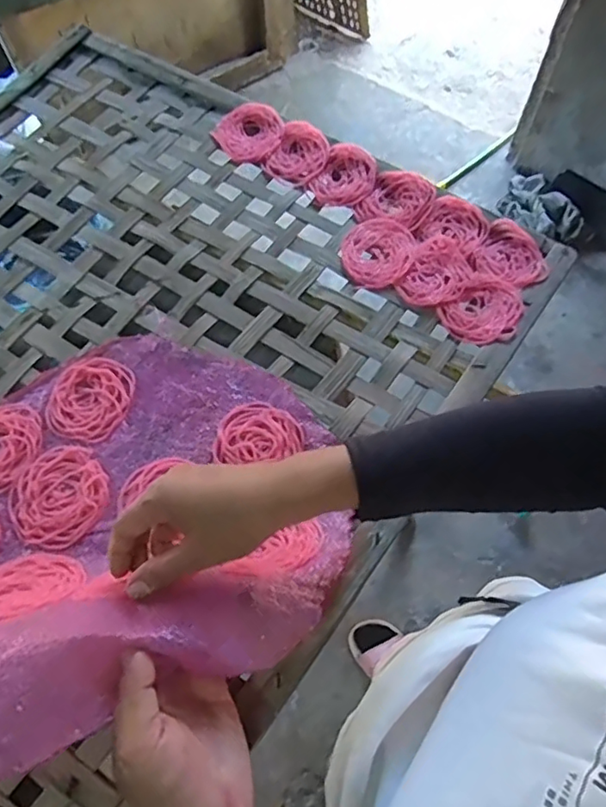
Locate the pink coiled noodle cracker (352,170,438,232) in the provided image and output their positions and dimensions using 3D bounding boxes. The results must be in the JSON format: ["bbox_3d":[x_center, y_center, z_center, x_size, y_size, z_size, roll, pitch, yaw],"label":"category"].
[{"bbox_3d":[0.096,-0.206,0.581,0.065,0.015,0.068,32,70,15],"label":"pink coiled noodle cracker"}]

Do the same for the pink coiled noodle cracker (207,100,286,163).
[{"bbox_3d":[-0.058,-0.295,0.622,0.071,0.020,0.070,-1,65,1],"label":"pink coiled noodle cracker"}]

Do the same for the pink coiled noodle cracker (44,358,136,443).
[{"bbox_3d":[-0.186,-0.004,0.501,0.072,0.004,0.075,-1,65,1],"label":"pink coiled noodle cracker"}]

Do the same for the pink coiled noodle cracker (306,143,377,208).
[{"bbox_3d":[0.044,-0.235,0.595,0.060,0.018,0.073,30,69,14],"label":"pink coiled noodle cracker"}]

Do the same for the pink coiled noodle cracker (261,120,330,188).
[{"bbox_3d":[-0.004,-0.265,0.609,0.059,0.016,0.071,30,69,14],"label":"pink coiled noodle cracker"}]

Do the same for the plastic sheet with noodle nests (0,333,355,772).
[{"bbox_3d":[-0.153,0.061,0.402,0.364,0.124,0.293,-19,66,-7],"label":"plastic sheet with noodle nests"}]

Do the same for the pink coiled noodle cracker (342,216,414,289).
[{"bbox_3d":[0.073,-0.148,0.562,0.076,0.006,0.071,-1,65,1],"label":"pink coiled noodle cracker"}]

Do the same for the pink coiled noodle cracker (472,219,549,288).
[{"bbox_3d":[0.202,-0.142,0.551,0.068,0.011,0.062,30,69,14],"label":"pink coiled noodle cracker"}]

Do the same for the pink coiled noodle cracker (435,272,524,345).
[{"bbox_3d":[0.168,-0.085,0.528,0.075,0.008,0.063,-38,70,-15],"label":"pink coiled noodle cracker"}]

